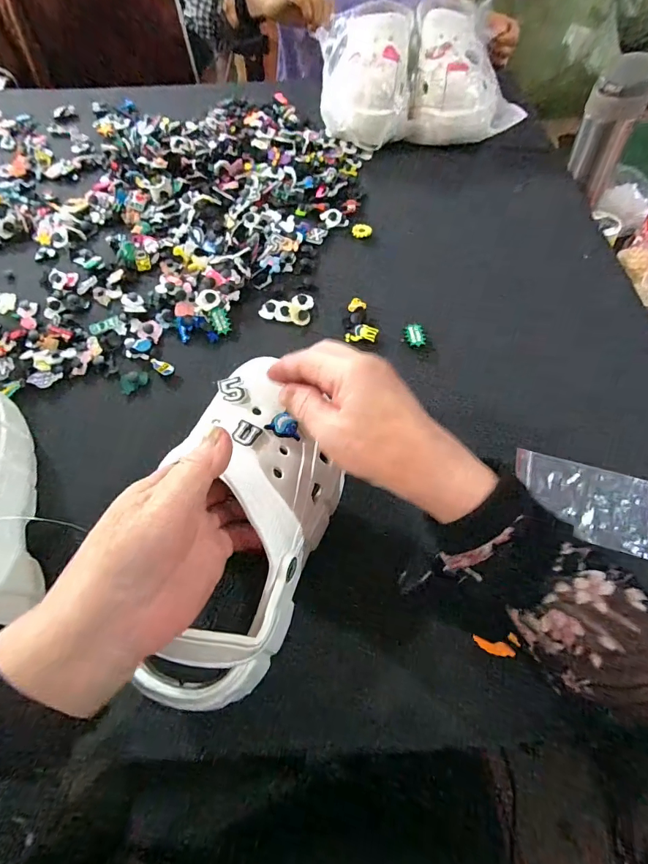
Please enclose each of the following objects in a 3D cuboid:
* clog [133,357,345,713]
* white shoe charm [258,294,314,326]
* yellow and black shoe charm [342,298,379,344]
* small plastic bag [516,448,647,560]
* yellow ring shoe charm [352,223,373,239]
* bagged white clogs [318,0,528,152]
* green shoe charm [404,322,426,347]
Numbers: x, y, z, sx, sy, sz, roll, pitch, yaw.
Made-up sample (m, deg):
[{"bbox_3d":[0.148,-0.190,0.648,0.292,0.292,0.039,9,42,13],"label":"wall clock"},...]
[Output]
[{"bbox_3d":[-0.049,0.050,0.287,0.114,0.079,0.237,2,63,2],"label":"clog"},{"bbox_3d":[-0.042,-0.140,0.460,0.056,0.009,0.040,7,62,4],"label":"white shoe charm"},{"bbox_3d":[0.038,-0.120,0.446,0.035,0.013,0.050,-3,62,-1],"label":"yellow and black shoe charm"},{"bbox_3d":[0.219,0.058,0.351,0.108,0.004,0.070,14,64,11],"label":"small plastic bag"},{"bbox_3d":[0.049,-0.255,0.524,0.024,0.006,0.025,10,62,6],"label":"yellow ring shoe charm"},{"bbox_3d":[0.132,-0.547,0.623,0.260,0.087,0.242,-2,62,0],"label":"bagged white clogs"},{"bbox_3d":[0.097,-0.102,0.440,0.020,0.011,0.032,-8,62,-4],"label":"green shoe charm"}]

